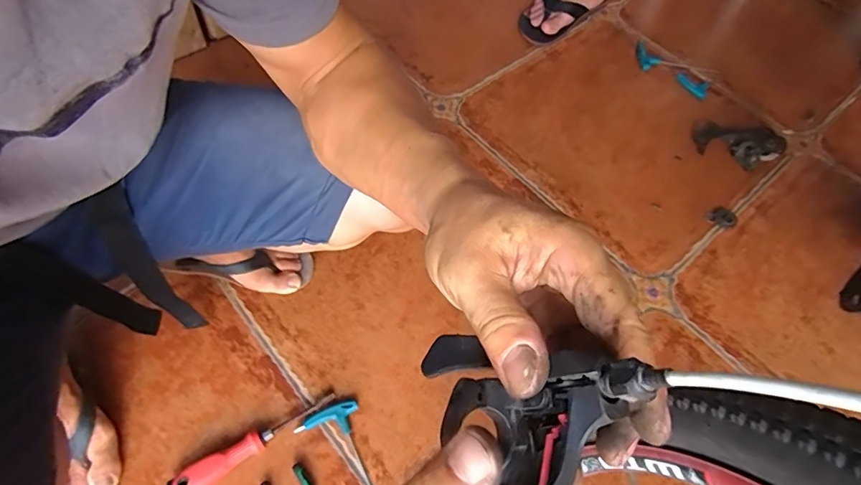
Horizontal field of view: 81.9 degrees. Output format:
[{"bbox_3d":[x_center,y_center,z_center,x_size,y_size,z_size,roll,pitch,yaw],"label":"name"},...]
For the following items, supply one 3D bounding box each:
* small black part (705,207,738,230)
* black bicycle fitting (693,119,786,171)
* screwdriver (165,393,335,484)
[{"bbox_3d":[0.493,-0.042,0.837,0.048,0.009,0.044,-36,68,-22],"label":"small black part"},{"bbox_3d":[0.555,-0.185,0.906,0.141,0.052,0.073,25,61,11],"label":"black bicycle fitting"},{"bbox_3d":[-0.215,0.249,0.609,0.208,0.031,0.031,-27,65,-18],"label":"screwdriver"}]

